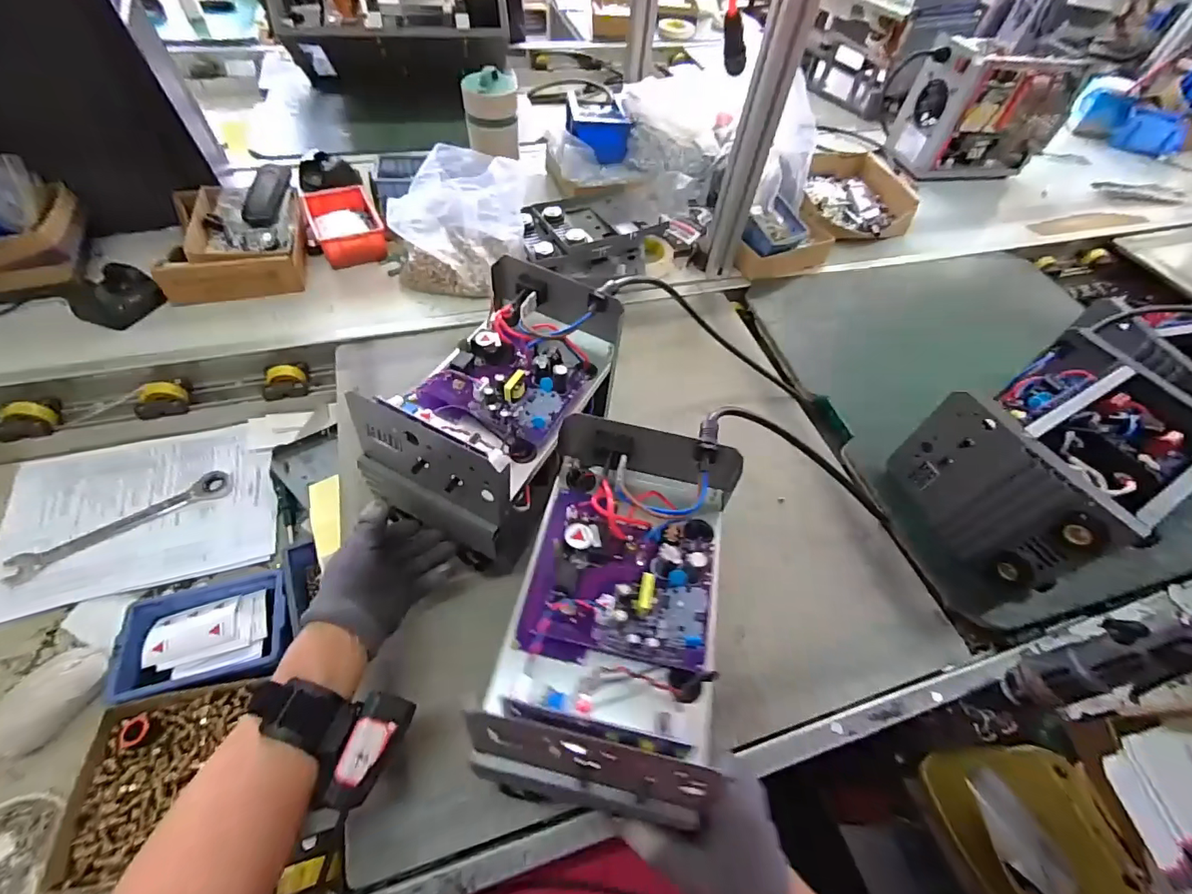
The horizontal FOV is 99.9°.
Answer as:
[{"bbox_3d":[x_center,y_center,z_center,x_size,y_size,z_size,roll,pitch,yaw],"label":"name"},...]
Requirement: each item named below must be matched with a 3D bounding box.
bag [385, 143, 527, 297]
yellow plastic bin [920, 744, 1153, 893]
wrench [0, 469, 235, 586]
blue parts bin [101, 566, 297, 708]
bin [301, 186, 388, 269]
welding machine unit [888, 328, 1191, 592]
[{"bbox_3d":[-0.190,-0.307,0.700,0.187,0.184,0.093,-7,56,-10],"label":"bag"},{"bbox_3d":[0.417,0.380,0.481,0.069,0.144,0.158,-6,55,-9],"label":"yellow plastic bin"},{"bbox_3d":[-0.558,0.090,0.595,0.222,0.011,0.033,-30,62,-23],"label":"wrench"},{"bbox_3d":[-0.391,0.191,0.517,0.145,0.055,0.115,-11,56,-12],"label":"blue parts bin"},{"bbox_3d":[-0.398,-0.354,0.801,0.103,0.048,0.151,-22,59,-19],"label":"bin"},{"bbox_3d":[0.515,0.014,0.572,0.252,0.159,0.193,-21,59,-19],"label":"welding machine unit"}]

